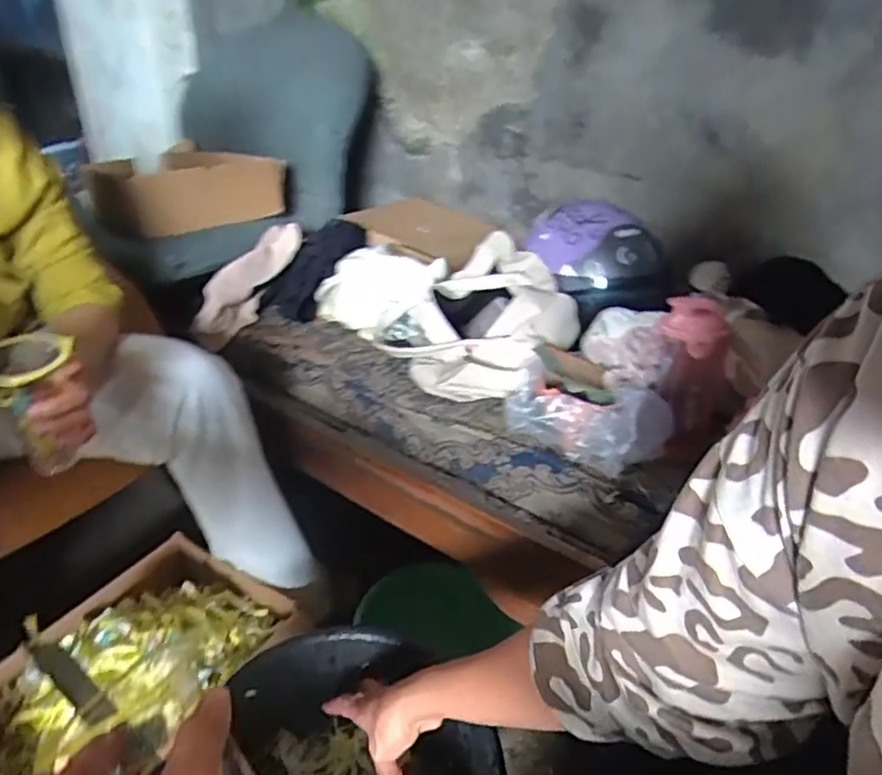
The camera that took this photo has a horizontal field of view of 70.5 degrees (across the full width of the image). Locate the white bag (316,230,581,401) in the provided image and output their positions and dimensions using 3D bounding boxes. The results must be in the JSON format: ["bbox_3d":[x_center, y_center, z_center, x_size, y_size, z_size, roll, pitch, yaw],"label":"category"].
[{"bbox_3d":[0.014,-0.140,0.967,0.246,0.155,0.397,-24,39,-38],"label":"white bag"}]

